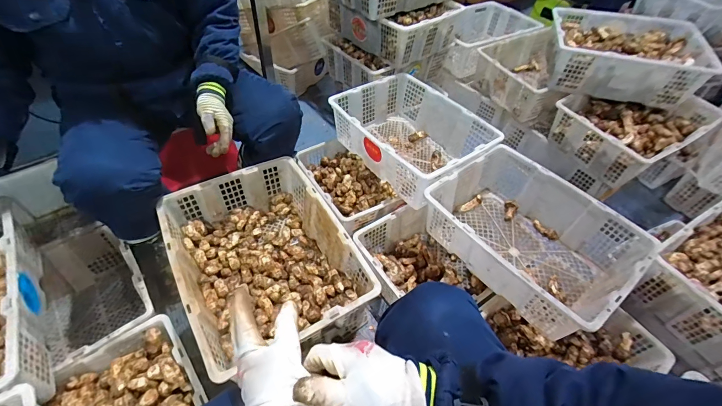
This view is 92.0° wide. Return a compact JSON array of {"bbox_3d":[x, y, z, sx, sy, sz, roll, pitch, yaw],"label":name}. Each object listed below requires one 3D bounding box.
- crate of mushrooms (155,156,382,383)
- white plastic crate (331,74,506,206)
[{"bbox_3d":[-0.229,0.133,0.827,0.349,0.153,0.467,-23,55,-23],"label":"crate of mushrooms"},{"bbox_3d":[0.163,-0.218,1.184,0.354,0.183,0.471,-27,57,-26],"label":"white plastic crate"}]

